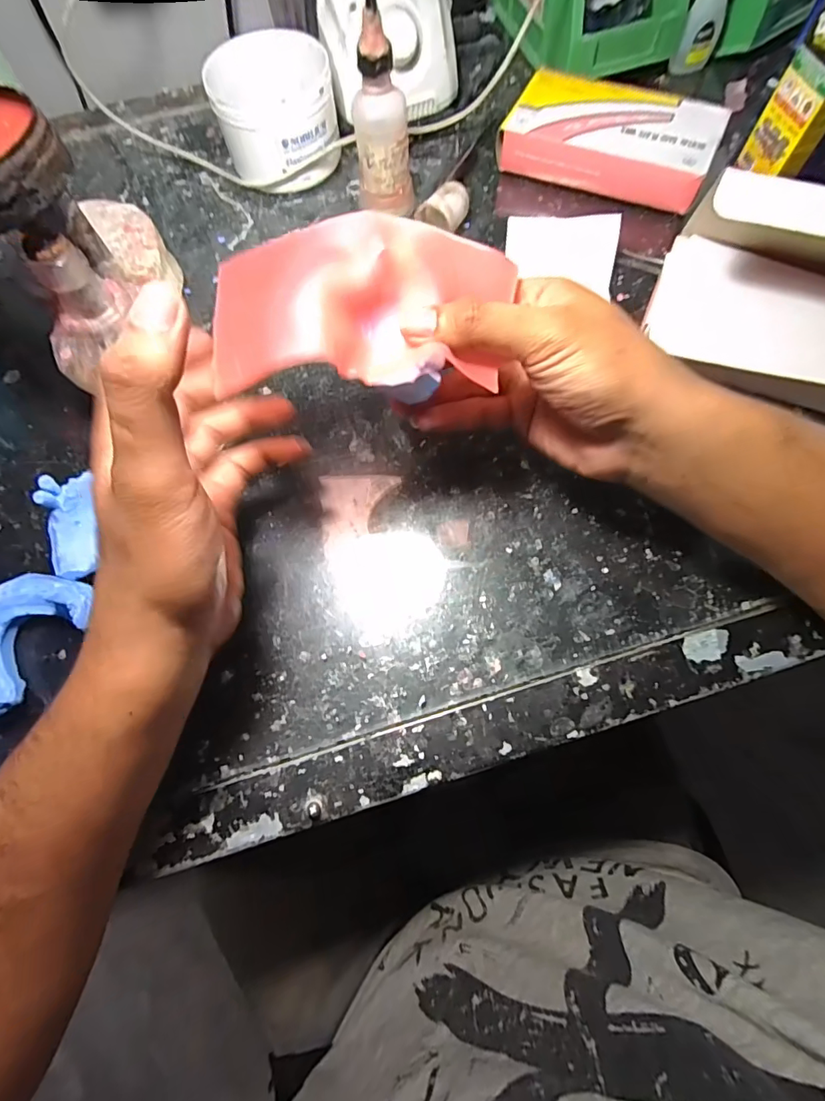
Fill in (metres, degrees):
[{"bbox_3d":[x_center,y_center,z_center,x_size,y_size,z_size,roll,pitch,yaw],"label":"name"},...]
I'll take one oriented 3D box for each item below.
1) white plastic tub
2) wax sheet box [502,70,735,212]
[{"bbox_3d":[-0.103,-0.335,0.364,0.088,0.067,0.075,-13,71,-2],"label":"white plastic tub"},{"bbox_3d":[0.151,-0.315,0.365,0.151,0.033,0.084,25,74,10],"label":"wax sheet box"}]

